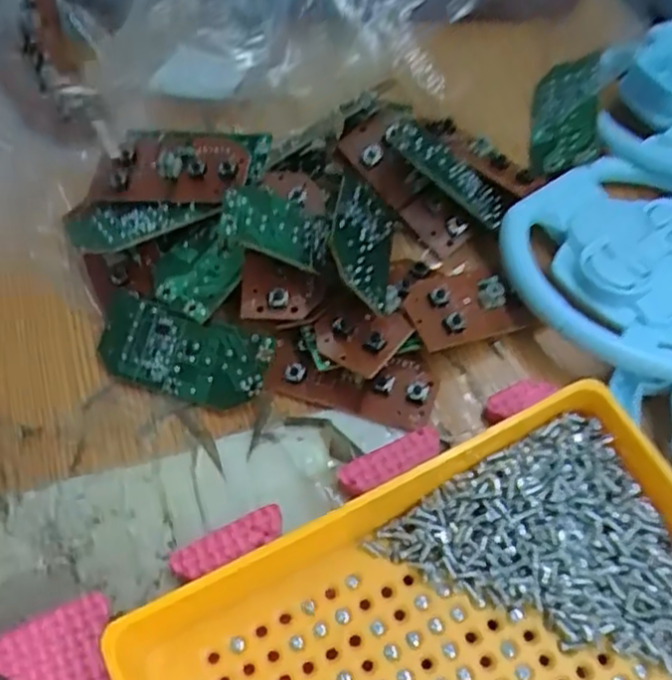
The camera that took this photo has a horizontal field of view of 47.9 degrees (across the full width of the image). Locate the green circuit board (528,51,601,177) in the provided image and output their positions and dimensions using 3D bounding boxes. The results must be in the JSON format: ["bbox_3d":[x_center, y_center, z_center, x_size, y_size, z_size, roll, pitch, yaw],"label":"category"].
[{"bbox_3d":[0.096,-0.094,0.318,0.028,0.005,0.061,-6,64,31],"label":"green circuit board"}]

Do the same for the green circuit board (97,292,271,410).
[{"bbox_3d":[-0.053,0.005,0.261,0.060,0.006,0.029,17,84,9],"label":"green circuit board"}]

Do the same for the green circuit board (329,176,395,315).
[{"bbox_3d":[0.010,-0.035,0.265,0.004,0.032,0.057,-30,39,31],"label":"green circuit board"}]

